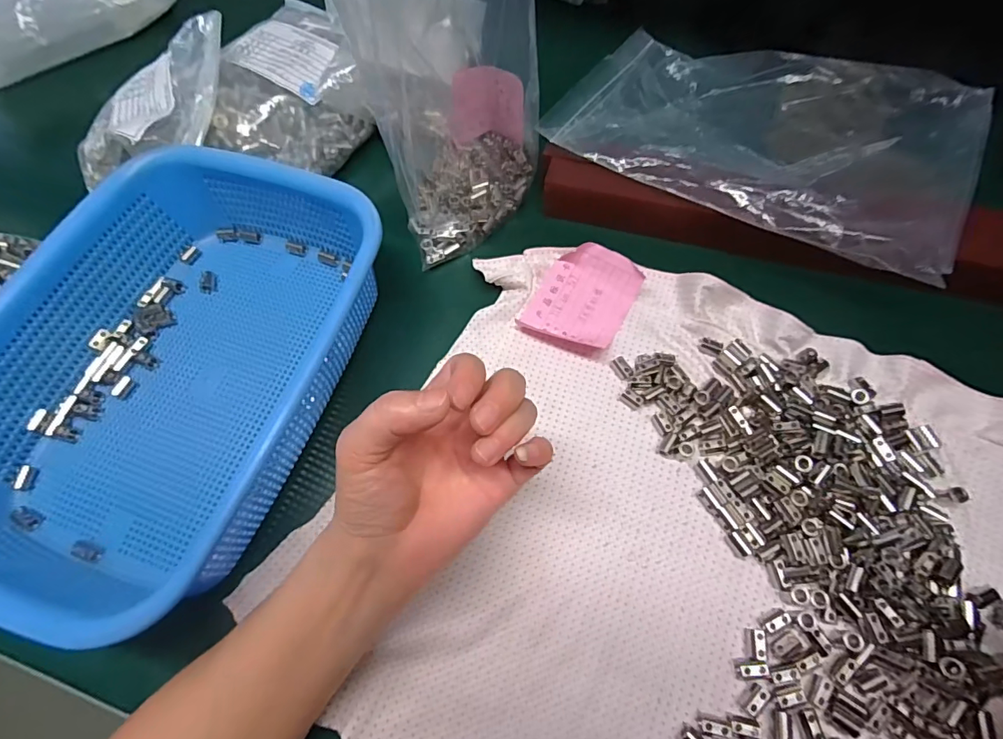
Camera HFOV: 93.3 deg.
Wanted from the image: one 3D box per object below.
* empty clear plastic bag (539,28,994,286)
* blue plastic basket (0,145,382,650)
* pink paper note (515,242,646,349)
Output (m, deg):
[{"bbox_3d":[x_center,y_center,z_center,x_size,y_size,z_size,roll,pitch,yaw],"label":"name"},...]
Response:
[{"bbox_3d":[0.201,-0.186,0.368,0.280,0.031,0.192,27,66,19],"label":"empty clear plastic bag"},{"bbox_3d":[-0.205,-0.006,0.301,0.205,0.069,0.284,15,69,9],"label":"blue plastic basket"},{"bbox_3d":[0.059,-0.053,0.344,0.064,0.023,0.076,28,72,13],"label":"pink paper note"}]

